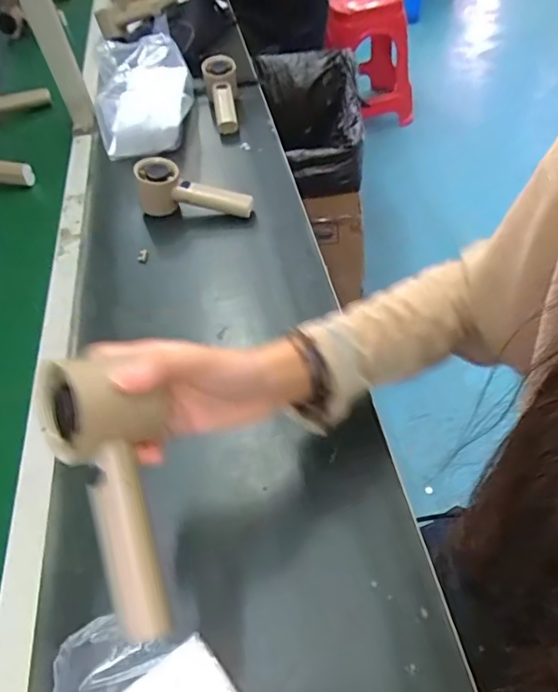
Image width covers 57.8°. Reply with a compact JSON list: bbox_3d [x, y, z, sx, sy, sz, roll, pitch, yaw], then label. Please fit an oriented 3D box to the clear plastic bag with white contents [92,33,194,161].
[{"bbox_3d":[-0.227,-0.418,0.838,0.158,0.086,0.250,-11,50,-1],"label":"clear plastic bag with white contents"}]

